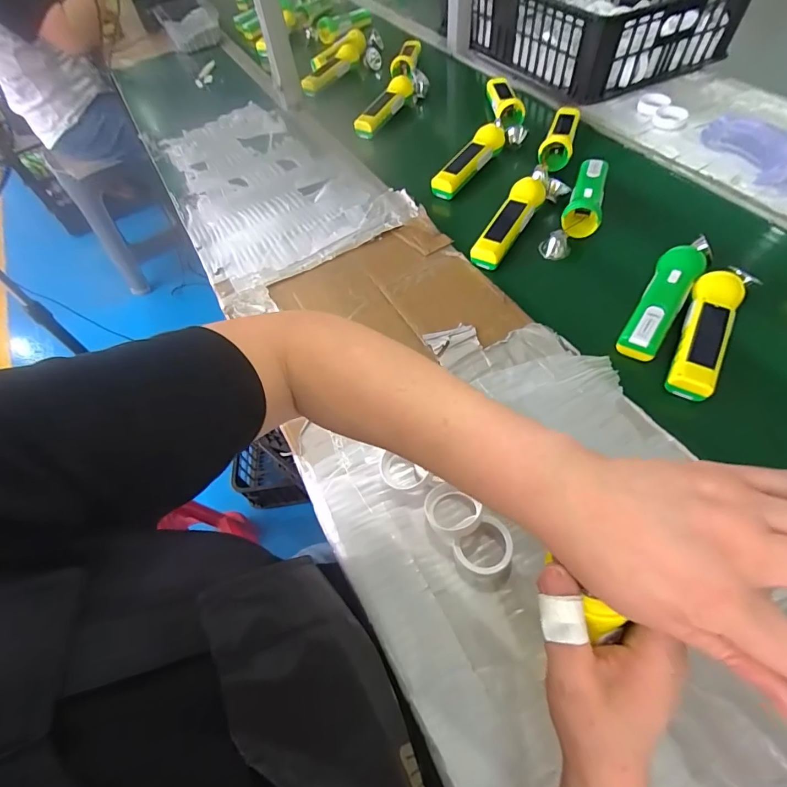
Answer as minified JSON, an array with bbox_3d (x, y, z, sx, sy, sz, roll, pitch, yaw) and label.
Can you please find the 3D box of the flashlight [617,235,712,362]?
[{"bbox_3d":[0.338,-0.127,0.525,0.048,0.040,0.204,33,63,21],"label":"flashlight"}]

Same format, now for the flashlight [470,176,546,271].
[{"bbox_3d":[0.172,-0.254,0.625,0.048,0.037,0.179,27,61,17],"label":"flashlight"}]

